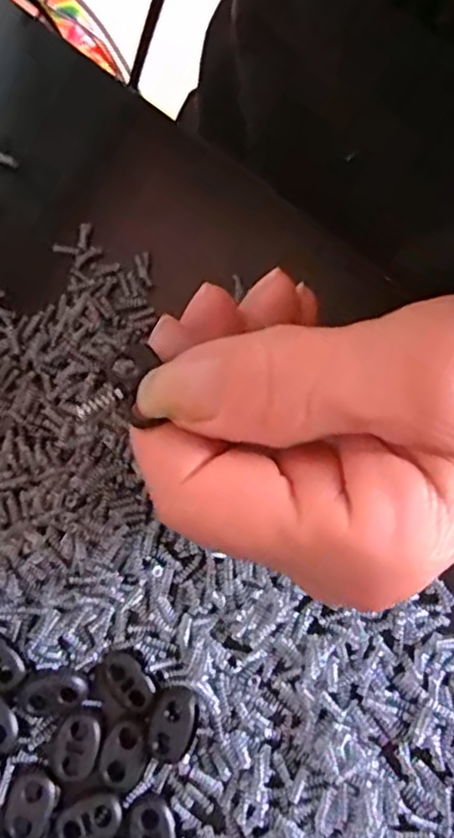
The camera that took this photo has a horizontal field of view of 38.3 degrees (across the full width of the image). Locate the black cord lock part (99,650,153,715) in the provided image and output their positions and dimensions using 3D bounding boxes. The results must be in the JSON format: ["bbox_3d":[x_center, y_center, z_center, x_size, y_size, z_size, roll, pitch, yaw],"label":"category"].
[{"bbox_3d":[-0.033,0.084,0.209,0.013,0.004,0.021,-37,77,-8],"label":"black cord lock part"}]

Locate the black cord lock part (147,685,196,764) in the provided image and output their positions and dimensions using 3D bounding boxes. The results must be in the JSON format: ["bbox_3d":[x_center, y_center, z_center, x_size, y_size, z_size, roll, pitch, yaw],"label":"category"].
[{"bbox_3d":[-0.017,0.095,0.204,0.013,0.008,0.023,15,76,5],"label":"black cord lock part"}]

